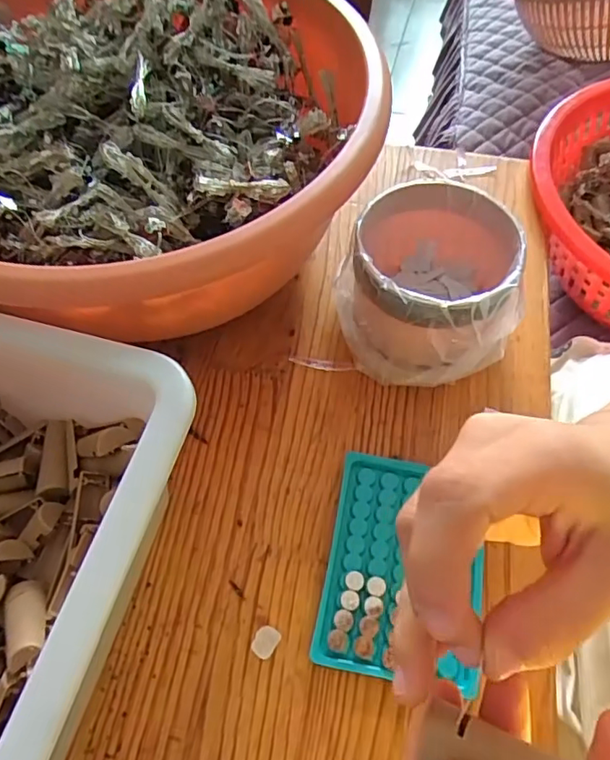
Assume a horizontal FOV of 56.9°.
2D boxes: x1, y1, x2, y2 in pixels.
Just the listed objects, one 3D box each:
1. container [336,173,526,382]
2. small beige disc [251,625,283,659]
[{"bbox_3d":[0.089,-0.069,0.411,0.117,0.083,0.124,0,58,0],"label":"container"},{"bbox_3d":[-0.023,0.154,0.331,0.014,0.004,0.017,29,63,17],"label":"small beige disc"}]

